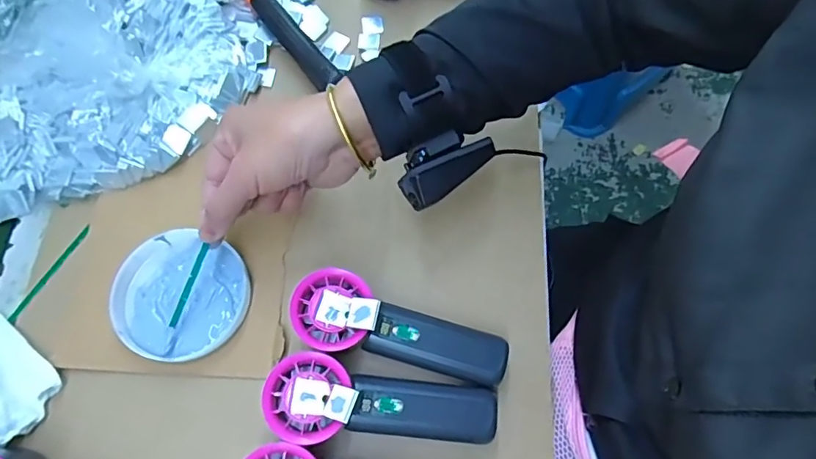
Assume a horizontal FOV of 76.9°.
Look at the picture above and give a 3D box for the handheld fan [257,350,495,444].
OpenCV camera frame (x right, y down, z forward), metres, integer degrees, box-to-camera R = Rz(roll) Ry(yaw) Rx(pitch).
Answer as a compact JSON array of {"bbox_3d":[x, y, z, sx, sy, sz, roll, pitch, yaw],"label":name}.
[{"bbox_3d":[-0.017,0.123,0.351,0.150,0.065,0.053,9,69,5],"label":"handheld fan"}]

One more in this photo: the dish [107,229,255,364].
[{"bbox_3d":[-0.174,0.052,0.398,0.094,0.023,0.094,-1,69,2],"label":"dish"}]

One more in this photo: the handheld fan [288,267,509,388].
[{"bbox_3d":[-0.006,0.078,0.370,0.150,0.061,0.052,19,70,9],"label":"handheld fan"}]

